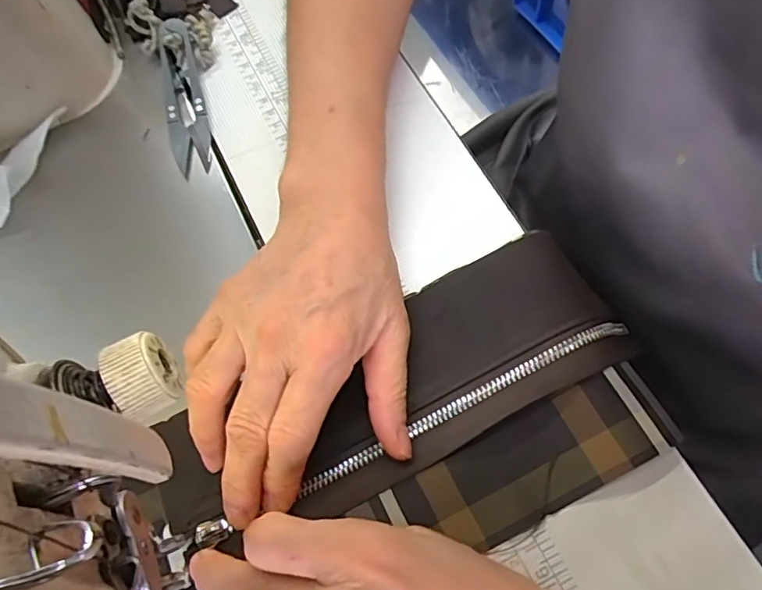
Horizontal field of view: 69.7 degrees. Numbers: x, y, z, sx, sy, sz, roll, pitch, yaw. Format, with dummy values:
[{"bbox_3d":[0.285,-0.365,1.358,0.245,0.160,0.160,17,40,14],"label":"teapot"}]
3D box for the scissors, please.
[{"bbox_3d":[-0.114,-0.116,0.314,0.023,0.014,0.101,-16,68,-1],"label":"scissors"}]

